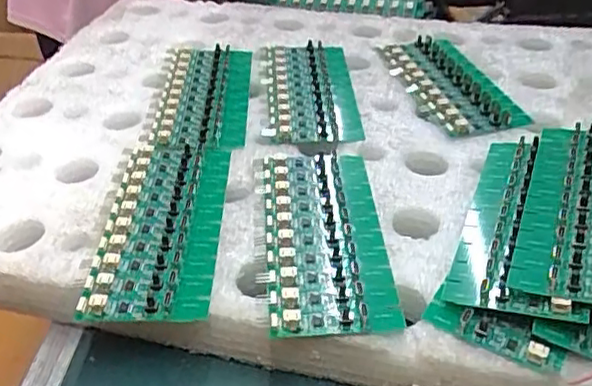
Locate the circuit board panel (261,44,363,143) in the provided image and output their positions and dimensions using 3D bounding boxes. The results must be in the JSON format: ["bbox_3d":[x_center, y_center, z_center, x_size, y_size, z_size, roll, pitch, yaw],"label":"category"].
[{"bbox_3d":[0.009,-0.078,0.465,0.063,0.009,0.136,-3,38,-2],"label":"circuit board panel"}]

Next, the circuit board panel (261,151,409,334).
[{"bbox_3d":[0.015,0.019,0.339,0.061,0.008,0.135,-3,38,-2],"label":"circuit board panel"}]

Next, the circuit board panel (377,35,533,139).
[{"bbox_3d":[0.112,-0.085,0.474,0.062,0.013,0.141,-12,39,-12],"label":"circuit board panel"}]

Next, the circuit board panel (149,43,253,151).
[{"bbox_3d":[-0.066,-0.072,0.459,0.061,0.010,0.137,-2,38,0],"label":"circuit board panel"}]

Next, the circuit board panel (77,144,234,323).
[{"bbox_3d":[-0.072,0.013,0.349,0.060,0.007,0.135,-1,38,1],"label":"circuit board panel"}]

